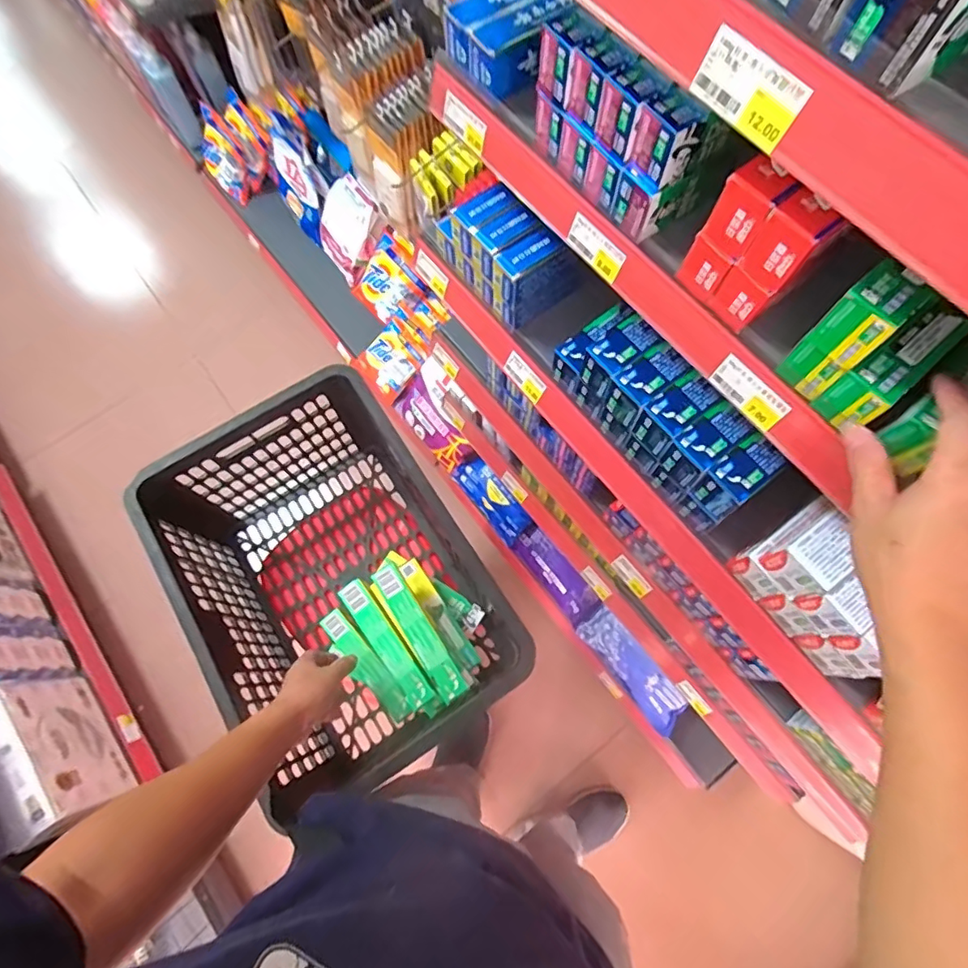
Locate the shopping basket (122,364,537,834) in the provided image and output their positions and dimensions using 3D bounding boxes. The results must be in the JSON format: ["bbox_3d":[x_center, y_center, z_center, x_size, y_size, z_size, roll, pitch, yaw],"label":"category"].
[{"bbox_3d":[-0.218,0.131,0.791,0.320,0.270,0.436,-30,73,-9],"label":"shopping basket"}]

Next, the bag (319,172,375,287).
[{"bbox_3d":[-0.345,-0.641,1.367,0.140,0.216,0.055,47,44,6],"label":"bag"}]

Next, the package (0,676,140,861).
[{"bbox_3d":[-0.793,0.494,0.966,0.115,0.220,0.259,-41,75,-12],"label":"package"}]

